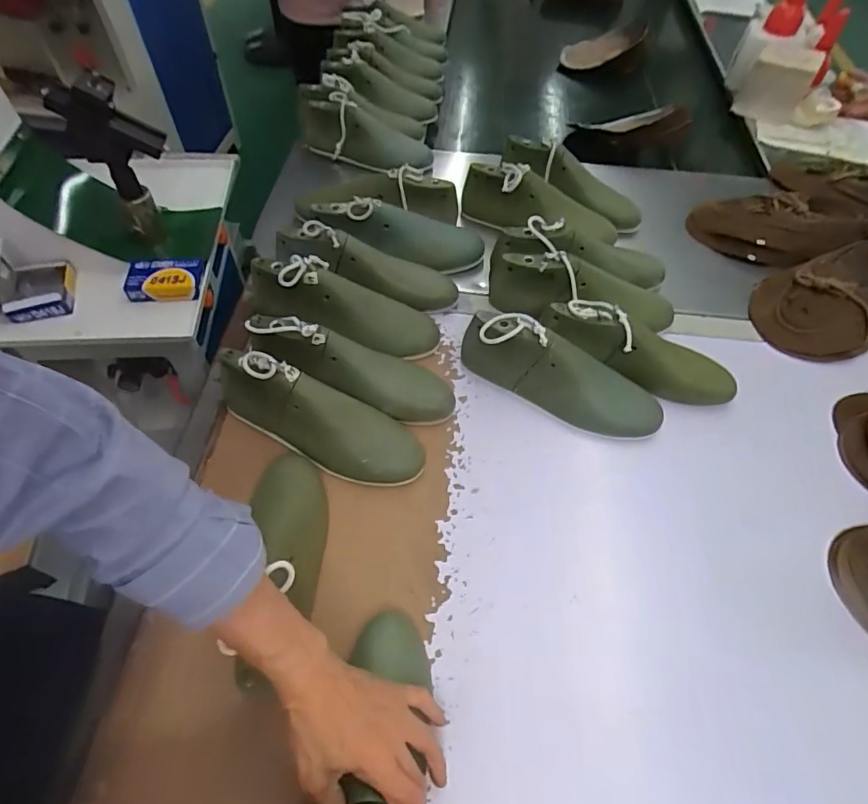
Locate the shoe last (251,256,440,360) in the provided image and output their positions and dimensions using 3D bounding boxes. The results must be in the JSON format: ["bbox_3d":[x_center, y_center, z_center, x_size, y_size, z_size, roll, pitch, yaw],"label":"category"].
[{"bbox_3d":[-0.121,-0.127,0.677,0.261,0.094,0.071,19,56,-8],"label":"shoe last"}]

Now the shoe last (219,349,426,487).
[{"bbox_3d":[-0.142,0.023,0.585,0.270,0.090,0.082,27,58,-2],"label":"shoe last"}]

